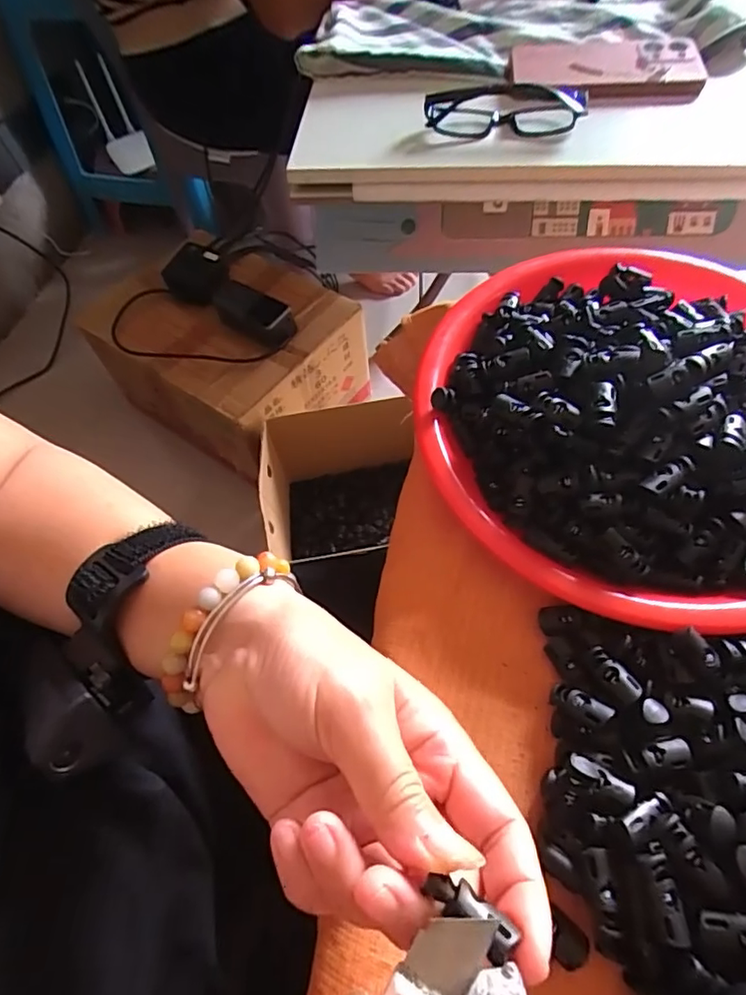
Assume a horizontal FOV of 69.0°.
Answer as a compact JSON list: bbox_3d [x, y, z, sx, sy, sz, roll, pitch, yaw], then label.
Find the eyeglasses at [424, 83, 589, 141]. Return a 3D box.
[{"bbox_3d":[0.118,-0.341,0.476,0.138,0.031,0.064,-12,60,-3],"label":"eyeglasses"}]

